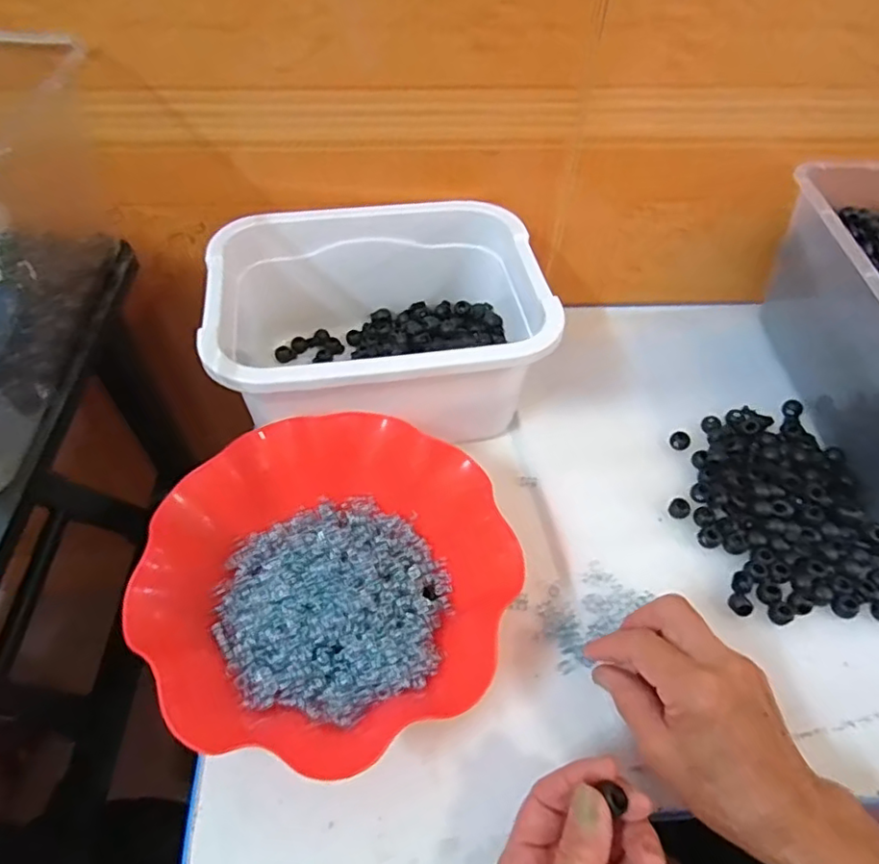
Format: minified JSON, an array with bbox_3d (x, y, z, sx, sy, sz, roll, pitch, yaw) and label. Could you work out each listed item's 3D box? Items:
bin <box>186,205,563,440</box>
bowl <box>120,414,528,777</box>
[{"bbox_3d":[-0.047,-0.079,0.493,0.246,0.120,0.181,-7,53,-8],"label":"bin"},{"bbox_3d":[-0.066,0.096,0.390,0.220,0.065,0.212,1,52,-2],"label":"bowl"}]

